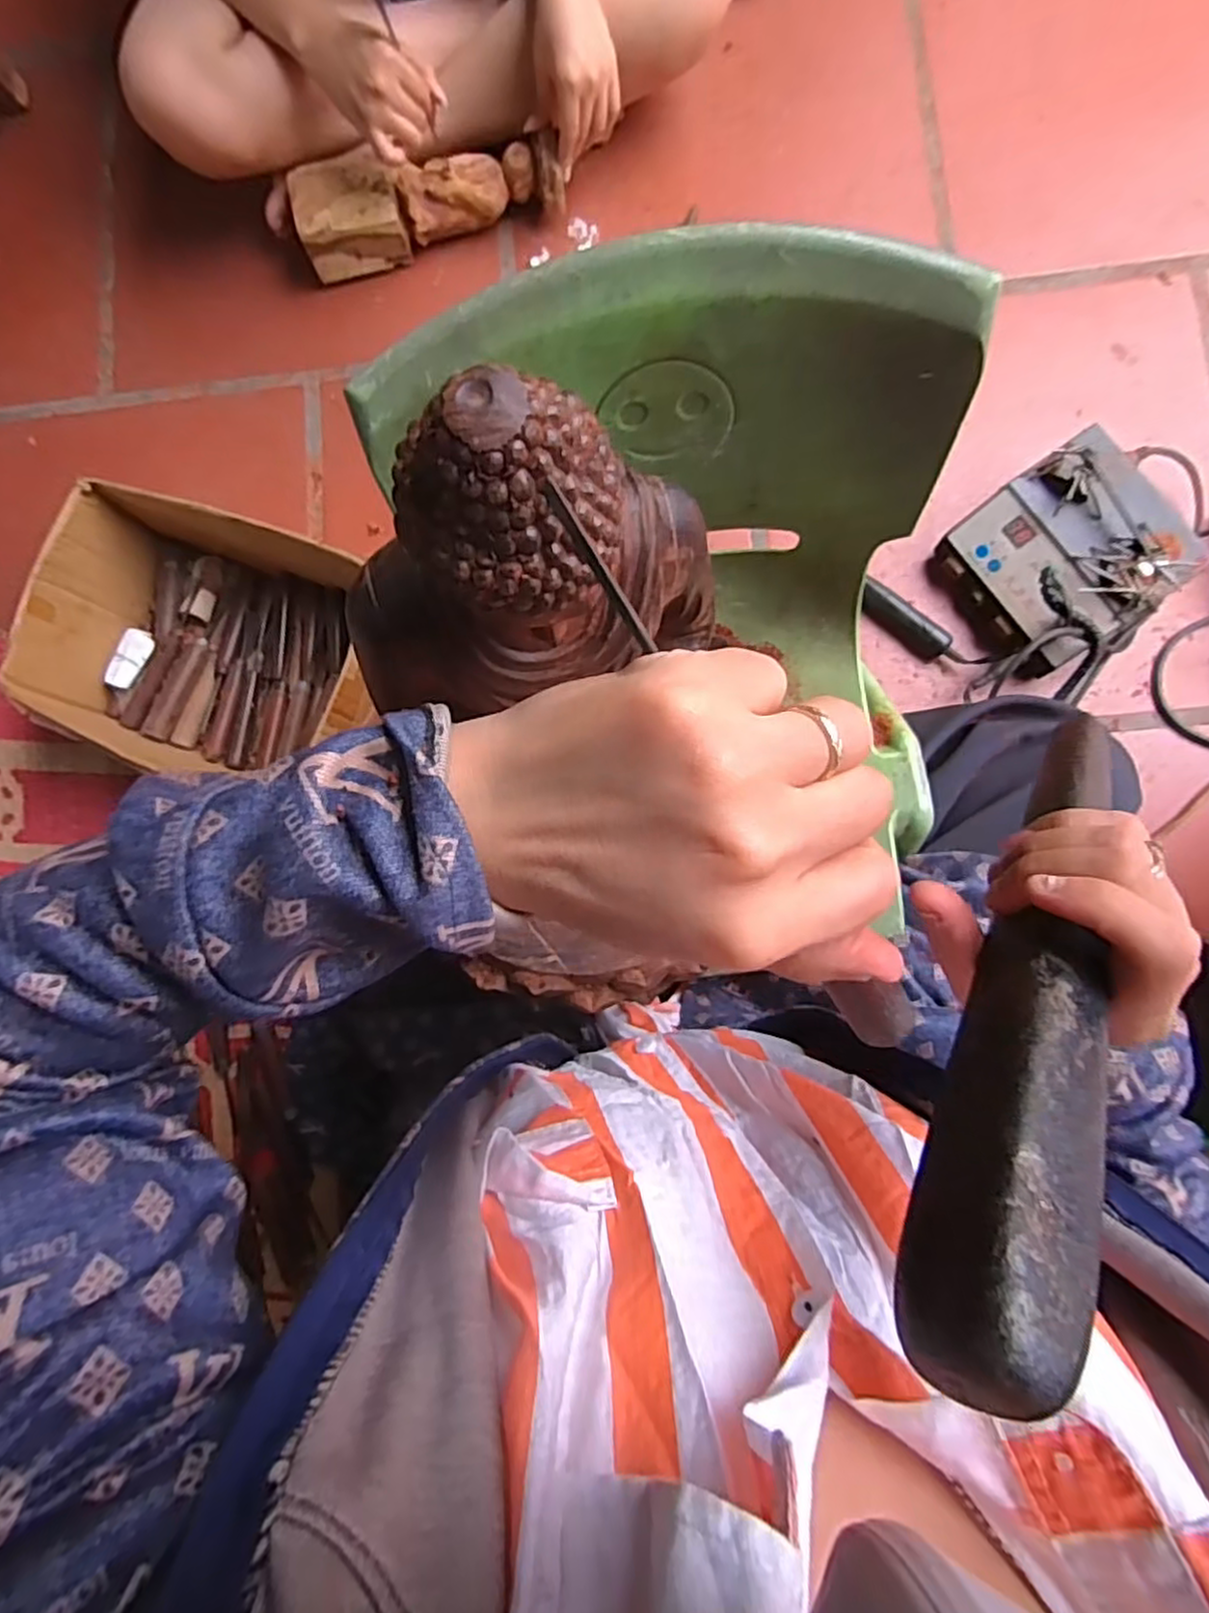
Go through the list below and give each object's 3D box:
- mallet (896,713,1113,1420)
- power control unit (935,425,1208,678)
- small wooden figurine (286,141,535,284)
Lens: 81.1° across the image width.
[{"bbox_3d":[0.147,0.051,0.240,0.035,0.031,0.263,36,51,6],"label":"mallet"},{"bbox_3d":[0.458,-0.245,0.707,0.181,0.097,0.186,-37,83,0],"label":"power control unit"},{"bbox_3d":[-0.211,-0.683,0.796,0.268,0.076,0.070,-14,83,3],"label":"small wooden figurine"}]

